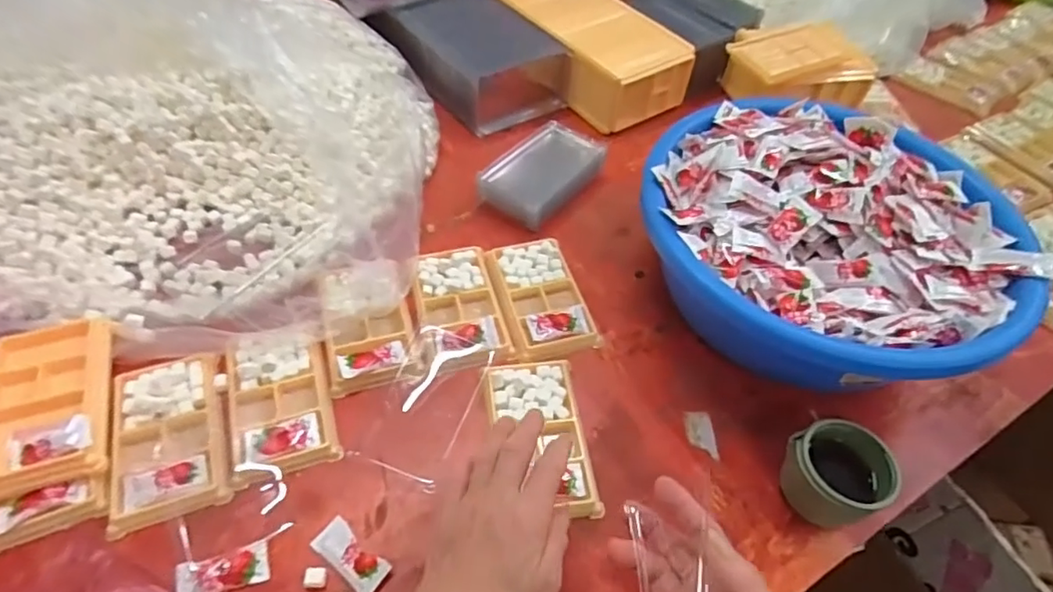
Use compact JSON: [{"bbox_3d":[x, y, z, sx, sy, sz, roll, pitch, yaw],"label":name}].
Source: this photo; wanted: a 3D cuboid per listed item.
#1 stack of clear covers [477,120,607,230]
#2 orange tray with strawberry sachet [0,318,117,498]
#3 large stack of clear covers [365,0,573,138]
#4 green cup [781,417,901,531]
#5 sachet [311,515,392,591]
[{"bbox_3d":[0.023,-0.142,0.652,0.087,0.033,0.152,31,56,19],"label":"stack of clear covers"},{"bbox_3d":[-0.373,0.080,0.452,0.083,0.027,0.146,-14,54,-14],"label":"orange tray with strawberry sachet"},{"bbox_3d":[-0.070,-0.319,0.767,0.153,0.076,0.226,-33,61,-26],"label":"large stack of clear covers"},{"bbox_3d":[0.228,0.135,0.433,0.069,0.061,0.064,2,51,-2],"label":"green cup"},{"bbox_3d":[-0.123,0.182,0.404,0.056,0.007,0.025,32,56,20],"label":"sachet"}]

